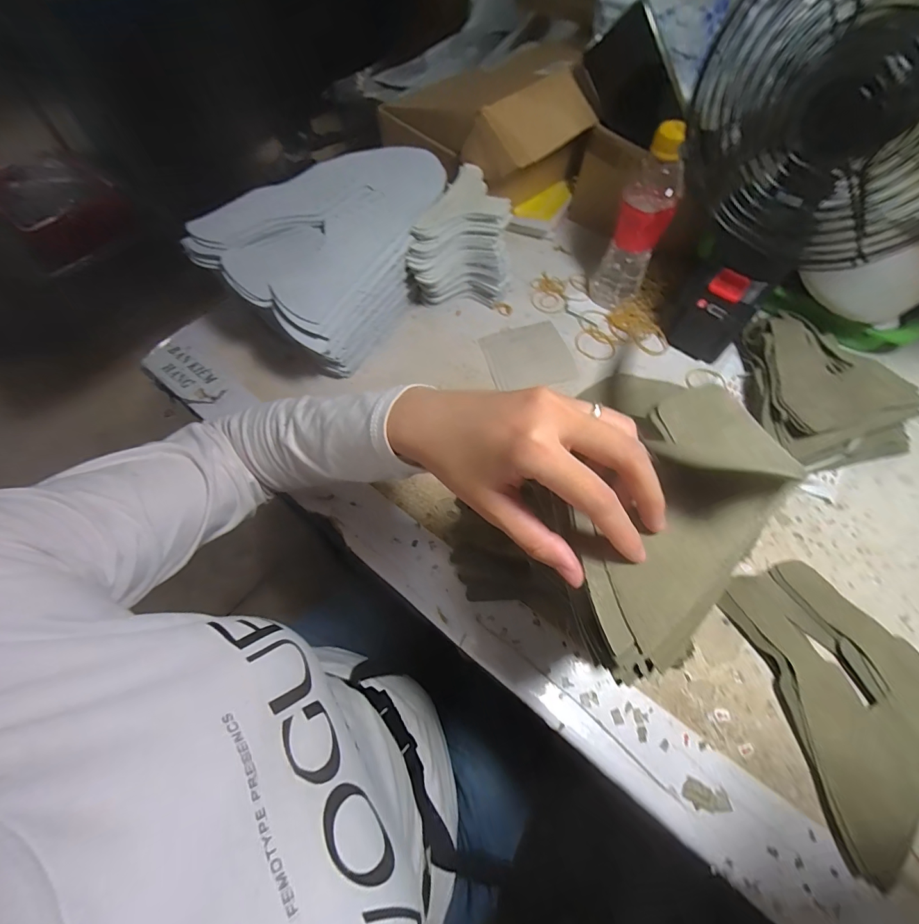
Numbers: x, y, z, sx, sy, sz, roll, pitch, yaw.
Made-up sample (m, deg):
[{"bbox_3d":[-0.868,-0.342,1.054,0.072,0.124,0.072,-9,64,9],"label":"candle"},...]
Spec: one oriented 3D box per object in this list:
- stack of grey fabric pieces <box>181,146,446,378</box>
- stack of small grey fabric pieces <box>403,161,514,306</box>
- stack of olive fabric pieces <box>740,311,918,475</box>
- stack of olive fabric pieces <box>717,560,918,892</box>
[{"bbox_3d":[-0.131,-0.242,0.497,0.209,0.117,0.272,36,68,19],"label":"stack of grey fabric pieces"},{"bbox_3d":[-0.005,-0.257,0.503,0.116,0.115,0.119,-9,62,-4],"label":"stack of small grey fabric pieces"},{"bbox_3d":[0.382,-0.068,0.431,0.144,0.058,0.183,9,62,6],"label":"stack of olive fabric pieces"},{"bbox_3d":[0.302,0.176,0.321,0.126,0.018,0.192,-10,62,-5],"label":"stack of olive fabric pieces"}]

